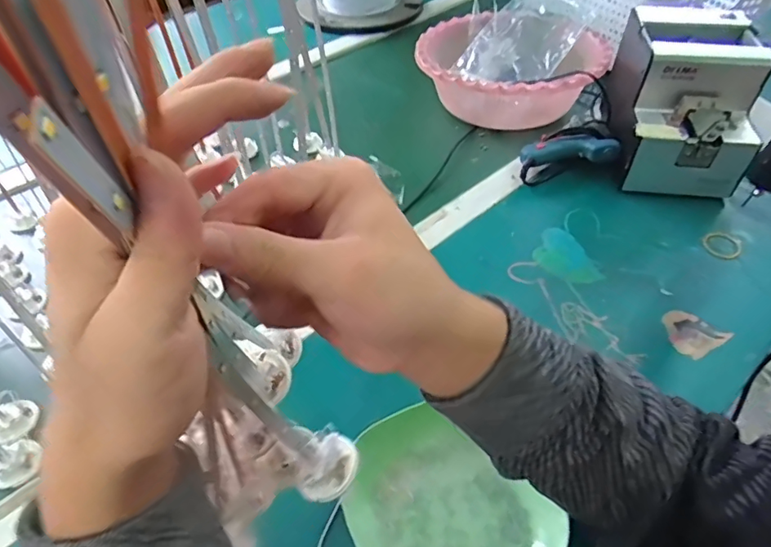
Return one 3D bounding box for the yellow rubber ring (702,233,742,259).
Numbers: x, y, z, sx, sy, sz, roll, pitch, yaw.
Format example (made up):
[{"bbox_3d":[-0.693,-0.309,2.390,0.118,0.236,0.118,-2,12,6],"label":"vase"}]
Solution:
[{"bbox_3d":[0.362,-0.031,0.556,0.037,0.005,0.031,24,53,23],"label":"yellow rubber ring"}]

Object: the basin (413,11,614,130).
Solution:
[{"bbox_3d":[0.171,-0.288,0.742,0.252,0.083,0.252,-1,48,2],"label":"basin"}]

